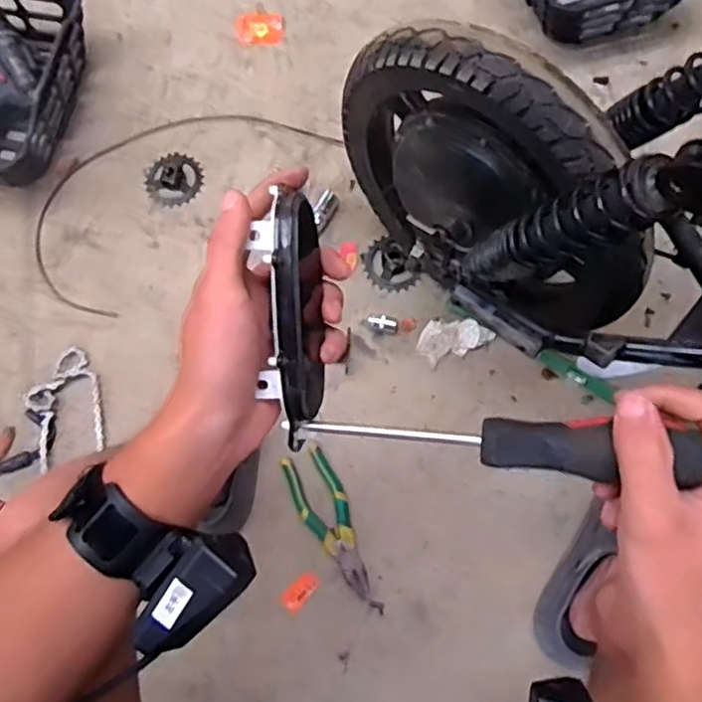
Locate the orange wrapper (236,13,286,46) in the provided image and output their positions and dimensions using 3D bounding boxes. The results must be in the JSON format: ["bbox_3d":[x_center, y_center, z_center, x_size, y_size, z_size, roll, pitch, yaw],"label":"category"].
[{"bbox_3d":[-0.145,-0.518,1.026,0.077,0.010,0.059,0,76,1],"label":"orange wrapper"}]

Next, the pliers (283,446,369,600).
[{"bbox_3d":[-0.027,0.216,0.804,0.061,0.016,0.190,-22,76,-4],"label":"pliers"}]

